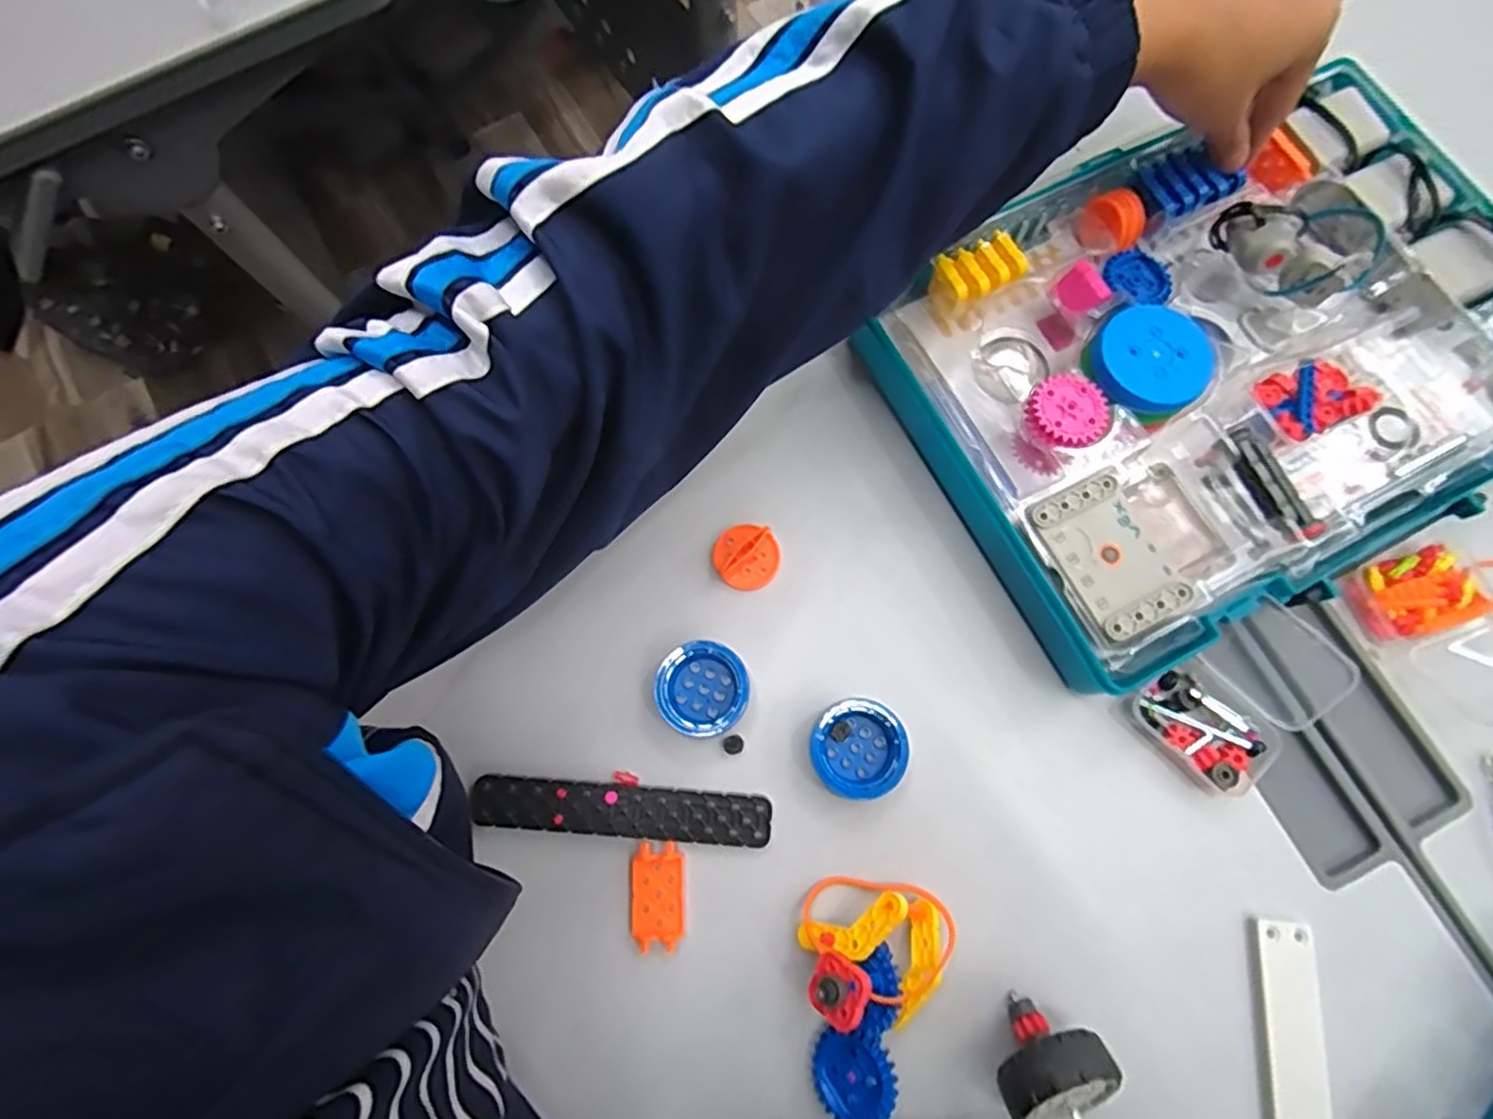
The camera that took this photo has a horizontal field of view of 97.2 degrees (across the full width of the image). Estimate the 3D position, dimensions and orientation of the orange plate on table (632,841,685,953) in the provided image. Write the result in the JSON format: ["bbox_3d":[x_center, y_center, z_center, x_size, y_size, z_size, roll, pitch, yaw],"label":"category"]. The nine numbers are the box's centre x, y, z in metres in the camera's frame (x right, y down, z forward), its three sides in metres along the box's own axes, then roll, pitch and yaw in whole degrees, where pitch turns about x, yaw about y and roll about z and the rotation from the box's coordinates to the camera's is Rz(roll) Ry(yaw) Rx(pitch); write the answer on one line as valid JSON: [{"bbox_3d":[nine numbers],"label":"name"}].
[{"bbox_3d":[-0.044,0.167,0.327,0.025,0.008,0.048,-3,75,-1],"label":"orange plate on table"}]

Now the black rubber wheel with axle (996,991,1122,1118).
[{"bbox_3d":[0.134,0.223,0.286,0.045,0.046,0.041,0,75,0],"label":"black rubber wheel with axle"}]

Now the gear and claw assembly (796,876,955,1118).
[{"bbox_3d":[0.050,0.200,0.301,0.066,0.037,0.101,23,76,6],"label":"gear and claw assembly"}]

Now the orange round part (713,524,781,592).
[{"bbox_3d":[0.000,-0.003,0.363,0.036,0.017,0.035,0,75,0],"label":"orange round part"}]

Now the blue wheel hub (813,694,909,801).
[{"bbox_3d":[0.058,0.098,0.337,0.049,0.024,0.047,0,75,0],"label":"blue wheel hub"}]

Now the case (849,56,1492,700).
[{"bbox_3d":[0.267,-0.116,0.375,0.362,0.046,0.257,-27,77,-7],"label":"case"}]

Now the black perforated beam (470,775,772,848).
[{"bbox_3d":[-0.062,0.128,0.335,0.146,0.011,0.025,4,75,1],"label":"black perforated beam"}]

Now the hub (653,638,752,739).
[{"bbox_3d":[-0.023,0.068,0.350,0.048,0.014,0.049,0,75,0],"label":"hub"}]

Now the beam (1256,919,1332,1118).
[{"bbox_3d":[0.253,0.222,0.304,0.026,0.008,0.098,5,75,2],"label":"beam"}]

